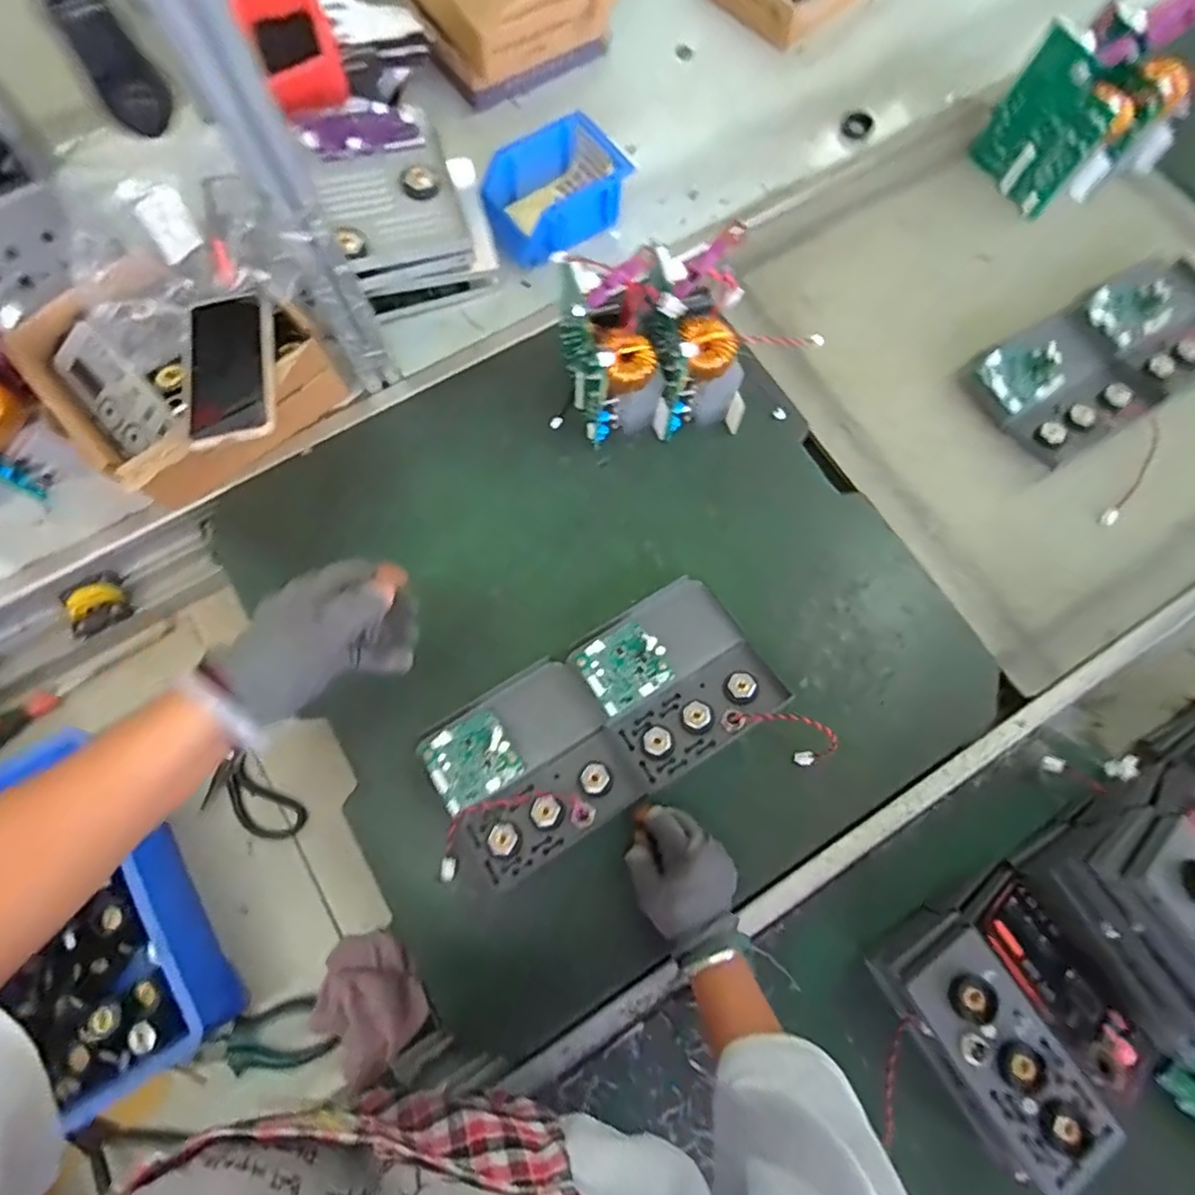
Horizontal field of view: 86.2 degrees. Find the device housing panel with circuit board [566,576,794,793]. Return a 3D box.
[{"bbox_3d":[0.070,0.074,0.593,0.157,0.036,0.152,-32,77,-9],"label":"device housing panel with circuit board"}]

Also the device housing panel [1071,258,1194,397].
[{"bbox_3d":[0.637,-0.315,0.703,0.166,0.034,0.150,-28,76,-8],"label":"device housing panel"}]

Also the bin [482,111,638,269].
[{"bbox_3d":[-0.050,-0.458,0.732,0.161,0.069,0.117,-37,79,-10],"label":"bin"}]

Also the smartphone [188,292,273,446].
[{"bbox_3d":[-0.330,-0.205,0.572,0.077,0.013,0.161,-16,68,4],"label":"smartphone"}]

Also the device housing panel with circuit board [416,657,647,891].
[{"bbox_3d":[-0.061,0.151,0.570,0.151,0.038,0.149,-32,77,-9],"label":"device housing panel with circuit board"}]

